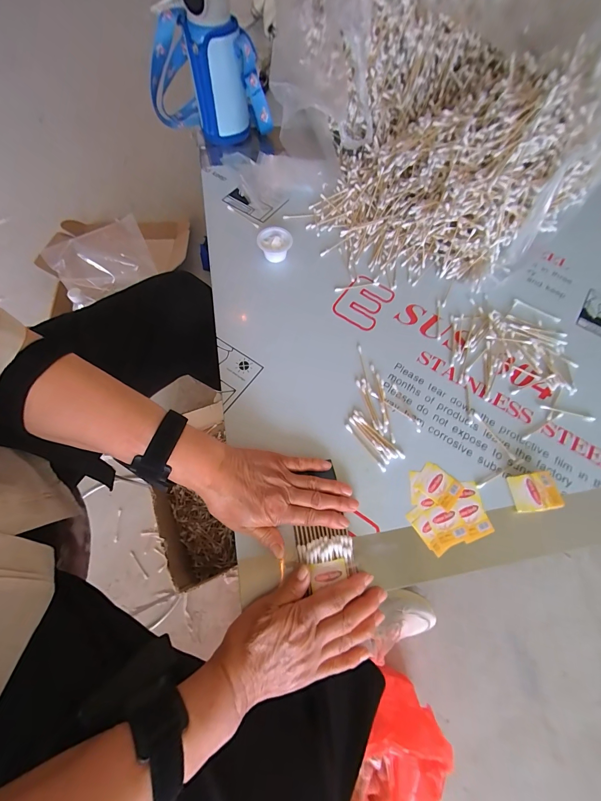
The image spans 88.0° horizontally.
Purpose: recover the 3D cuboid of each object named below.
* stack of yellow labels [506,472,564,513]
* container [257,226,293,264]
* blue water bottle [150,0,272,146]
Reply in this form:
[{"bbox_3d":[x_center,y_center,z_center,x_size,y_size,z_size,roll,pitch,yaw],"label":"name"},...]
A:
[{"bbox_3d":[0.274,0.109,0.367,0.048,0.020,0.042,-4,68,-4],"label":"stack of yellow labels"},{"bbox_3d":[-0.040,-0.248,0.498,0.051,0.031,0.046,33,70,11],"label":"container"},{"bbox_3d":[-0.166,-0.588,0.537,0.222,0.199,0.096,32,70,10],"label":"blue water bottle"}]

